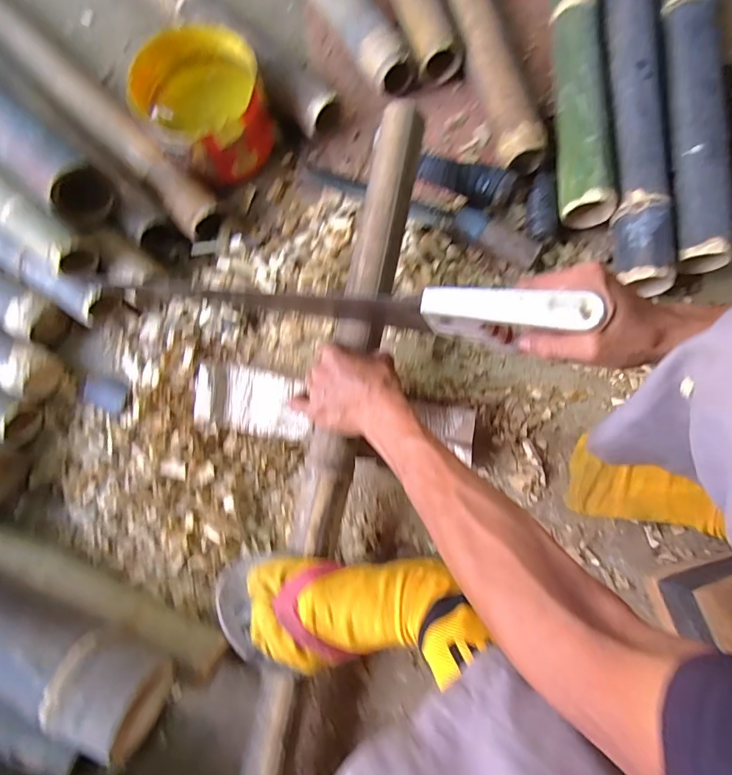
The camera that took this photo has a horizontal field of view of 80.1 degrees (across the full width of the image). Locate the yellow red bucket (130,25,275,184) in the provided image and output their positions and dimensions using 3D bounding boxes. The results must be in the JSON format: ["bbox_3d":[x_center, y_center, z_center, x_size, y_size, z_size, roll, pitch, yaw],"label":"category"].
[{"bbox_3d":[-0.200,-0.349,0.547,0.145,0.084,0.148,-1,78,2],"label":"yellow red bucket"}]

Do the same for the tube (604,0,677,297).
[{"bbox_3d":[0.322,-0.425,0.531,0.058,0.051,0.631,2,78,3],"label":"tube"}]

